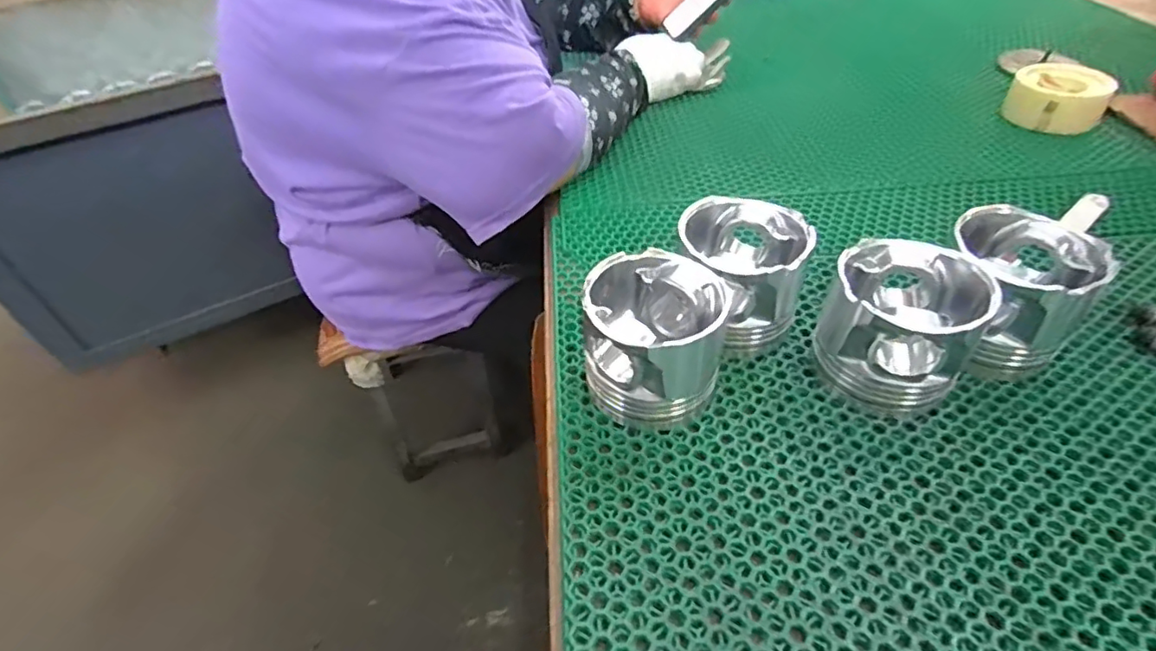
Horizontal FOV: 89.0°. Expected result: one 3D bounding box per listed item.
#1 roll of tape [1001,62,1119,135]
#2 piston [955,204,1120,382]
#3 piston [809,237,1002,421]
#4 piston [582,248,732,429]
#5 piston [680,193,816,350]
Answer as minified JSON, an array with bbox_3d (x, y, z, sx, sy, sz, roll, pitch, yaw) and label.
[{"bbox_3d":[0.557,-0.265,0.685,0.097,0.046,0.090,26,51,26],"label":"roll of tape"},{"bbox_3d":[0.312,-0.022,0.427,0.087,0.088,0.089,11,47,17],"label":"piston"},{"bbox_3d":[0.222,0.002,0.411,0.092,0.089,0.090,-3,45,3],"label":"piston"},{"bbox_3d":[0.053,0.011,0.415,0.091,0.091,0.092,-3,45,3],"label":"piston"},{"bbox_3d":[0.128,-0.038,0.458,0.084,0.093,0.086,-3,45,3],"label":"piston"}]

